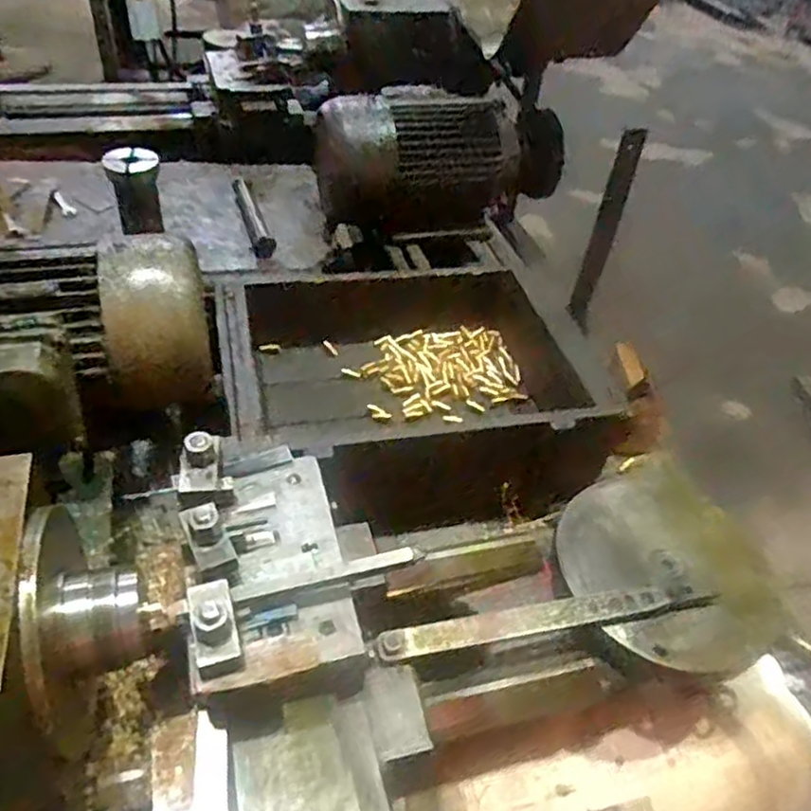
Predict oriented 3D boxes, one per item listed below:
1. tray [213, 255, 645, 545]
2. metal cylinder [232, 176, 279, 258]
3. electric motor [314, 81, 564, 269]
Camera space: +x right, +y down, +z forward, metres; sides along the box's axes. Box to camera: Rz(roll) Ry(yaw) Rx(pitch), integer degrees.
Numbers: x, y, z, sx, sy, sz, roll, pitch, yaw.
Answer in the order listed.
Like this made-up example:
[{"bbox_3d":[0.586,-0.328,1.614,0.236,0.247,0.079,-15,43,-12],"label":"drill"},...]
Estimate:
[{"bbox_3d":[-0.012,-0.028,0.823,0.380,0.116,0.292,-7,44,-14],"label":"tray"},{"bbox_3d":[-0.214,-0.267,0.982,0.029,0.036,0.173,-11,45,-18],"label":"metal cylinder"},{"bbox_3d":[0.050,-0.356,1.038,0.362,0.190,0.194,-8,44,-15],"label":"electric motor"}]

